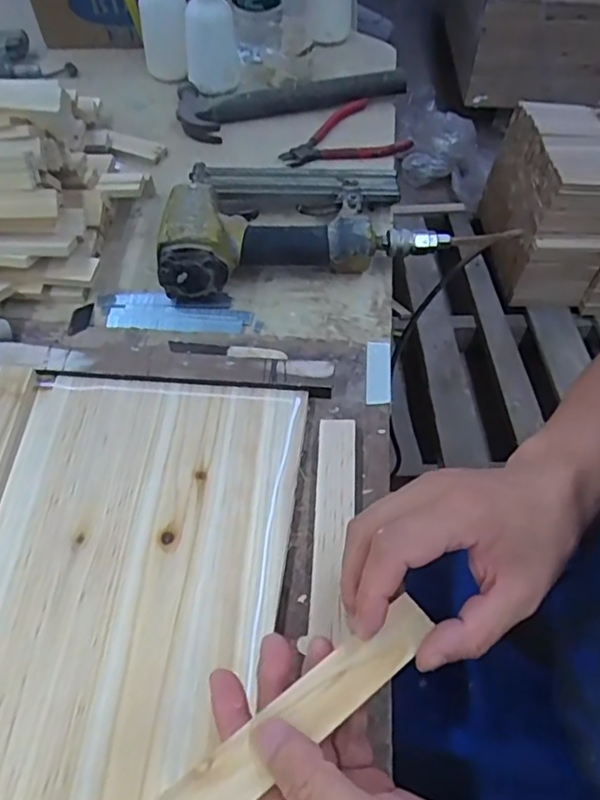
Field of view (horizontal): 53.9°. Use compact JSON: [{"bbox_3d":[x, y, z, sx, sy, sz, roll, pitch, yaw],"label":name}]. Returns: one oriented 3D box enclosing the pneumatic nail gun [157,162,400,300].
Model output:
[{"bbox_3d":[-0.014,-0.173,0.566,0.211,0.060,0.171,2,56,0],"label":"pneumatic nail gun"}]

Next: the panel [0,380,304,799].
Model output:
[{"bbox_3d":[-0.118,0.165,0.354,0.193,0.012,0.415,4,56,2],"label":"panel"}]

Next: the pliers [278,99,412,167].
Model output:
[{"bbox_3d":[0.045,-0.288,0.662,0.131,0.025,0.096,-23,59,-16],"label":"pliers"}]

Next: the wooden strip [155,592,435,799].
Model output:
[{"bbox_3d":[-0.011,0.157,0.274,0.198,0.004,0.026,-28,61,-28],"label":"wooden strip"}]

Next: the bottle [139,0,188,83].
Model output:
[{"bbox_3d":[-0.160,-0.448,0.683,0.054,0.129,0.046,-10,57,-8],"label":"bottle"}]

